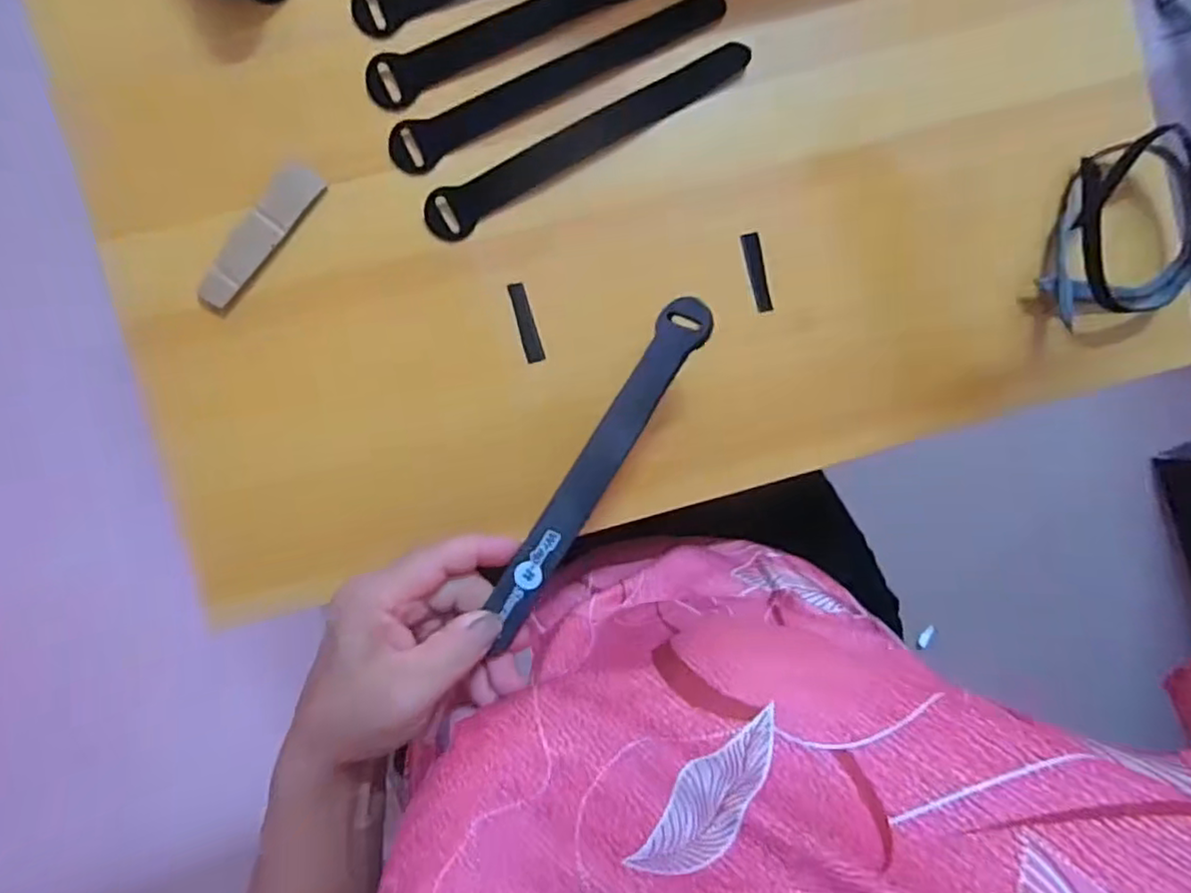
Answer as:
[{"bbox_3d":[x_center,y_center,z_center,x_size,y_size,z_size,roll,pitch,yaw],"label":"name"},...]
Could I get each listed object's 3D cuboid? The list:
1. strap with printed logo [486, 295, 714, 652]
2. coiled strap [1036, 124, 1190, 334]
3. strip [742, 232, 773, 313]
[{"bbox_3d":[0.002,0.008,0.324,0.022,0.012,0.185,32,85,-5],"label":"strap with printed logo"},{"bbox_3d":[0.301,-0.123,0.377,0.103,0.031,0.095,-15,93,-4],"label":"coiled strap"},{"bbox_3d":[0.092,-0.098,0.373,0.010,0.005,0.044,-14,93,-4],"label":"strip"}]

